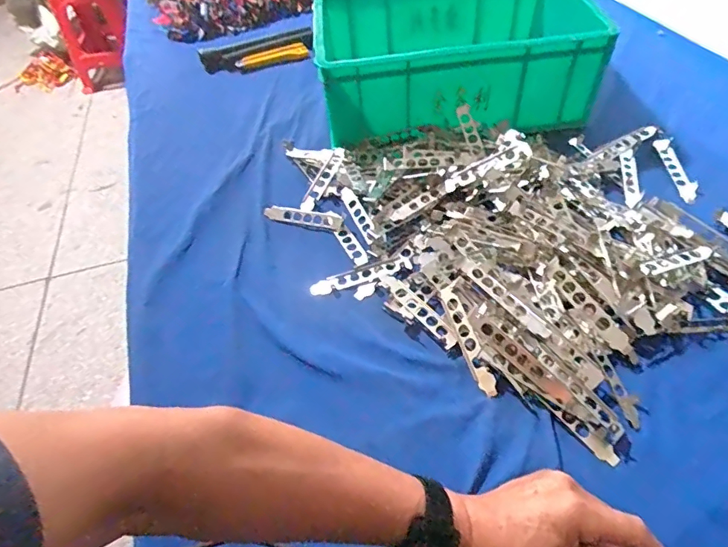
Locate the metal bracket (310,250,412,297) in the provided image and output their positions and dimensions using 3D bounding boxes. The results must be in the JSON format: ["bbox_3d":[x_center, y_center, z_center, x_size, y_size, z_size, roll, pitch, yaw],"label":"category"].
[{"bbox_3d":[-0.002,0.000,0.578,0.128,0.005,0.028,-17,50,-9],"label":"metal bracket"}]

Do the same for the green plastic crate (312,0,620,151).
[{"bbox_3d":[0.135,-0.360,0.783,0.403,0.139,0.315,-4,49,3],"label":"green plastic crate"}]

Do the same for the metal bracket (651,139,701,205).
[{"bbox_3d":[0.423,-0.140,0.653,0.026,0.011,0.122,-2,49,4],"label":"metal bracket"}]

